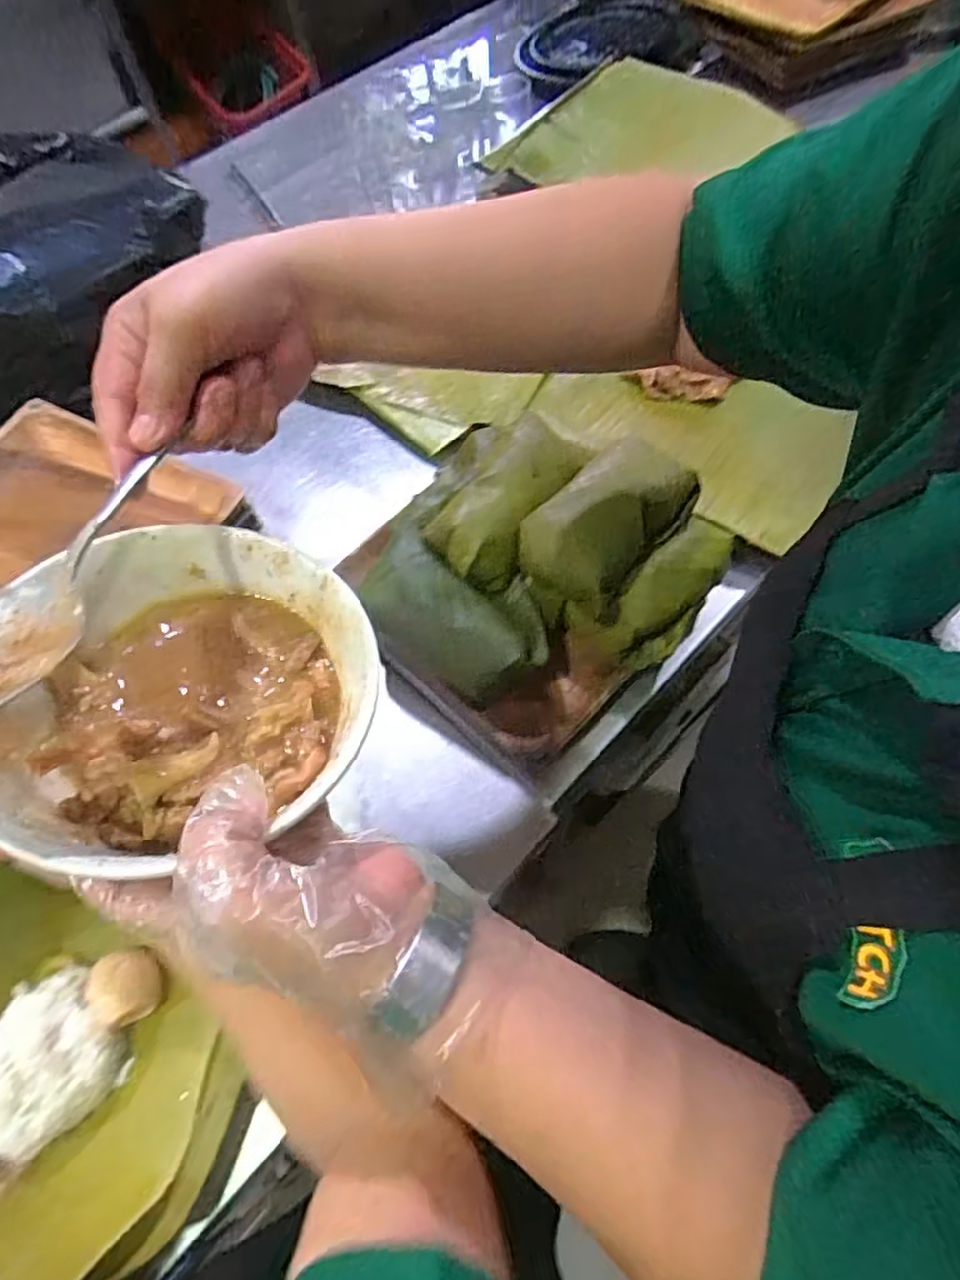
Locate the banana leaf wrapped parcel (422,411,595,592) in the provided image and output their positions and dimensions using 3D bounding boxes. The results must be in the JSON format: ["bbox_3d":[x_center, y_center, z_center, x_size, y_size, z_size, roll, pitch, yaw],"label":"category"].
[{"bbox_3d":[0.021,-0.116,0.525,0.077,0.040,0.145,33,80,17],"label":"banana leaf wrapped parcel"}]

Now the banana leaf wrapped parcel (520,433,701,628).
[{"bbox_3d":[0.099,-0.091,0.513,0.084,0.062,0.143,36,69,18],"label":"banana leaf wrapped parcel"}]

